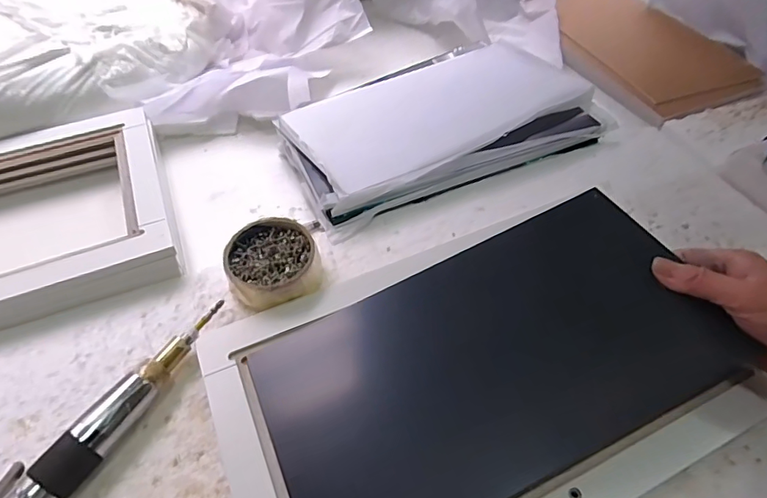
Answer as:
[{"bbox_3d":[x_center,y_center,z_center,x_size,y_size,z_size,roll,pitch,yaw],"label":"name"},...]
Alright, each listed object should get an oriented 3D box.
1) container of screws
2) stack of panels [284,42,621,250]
[{"bbox_3d":[-0.103,0.015,0.450,0.082,0.036,0.084,-26,54,-20],"label":"container of screws"},{"bbox_3d":[0.072,-0.169,0.606,0.391,0.043,0.231,-24,53,-15],"label":"stack of panels"}]

